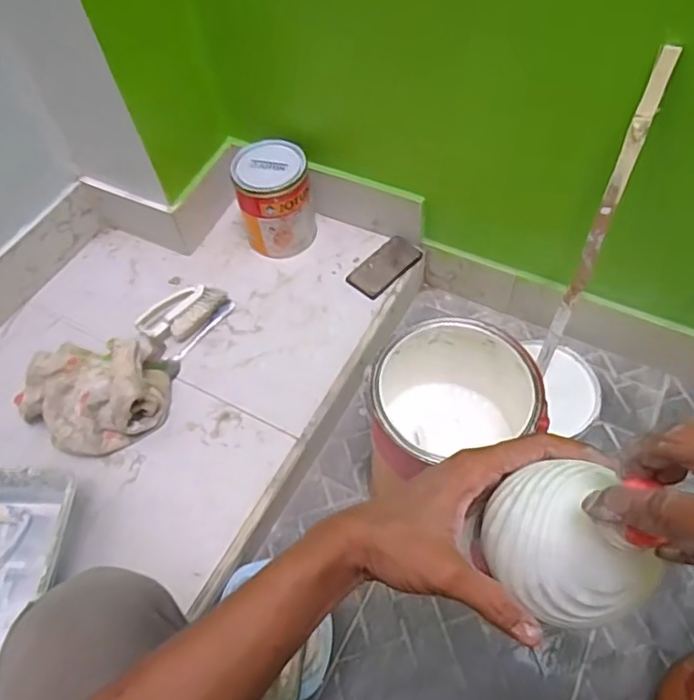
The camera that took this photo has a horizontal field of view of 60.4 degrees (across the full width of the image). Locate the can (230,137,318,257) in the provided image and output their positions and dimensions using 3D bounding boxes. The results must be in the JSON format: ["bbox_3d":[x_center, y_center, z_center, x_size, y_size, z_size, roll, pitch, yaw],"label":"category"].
[{"bbox_3d":[-0.103,-0.214,0.879,0.107,0.140,0.091,-12,57,-4],"label":"can"}]

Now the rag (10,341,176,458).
[{"bbox_3d":[-0.323,0.050,0.761,0.160,0.088,0.156,33,65,22],"label":"rag"}]

